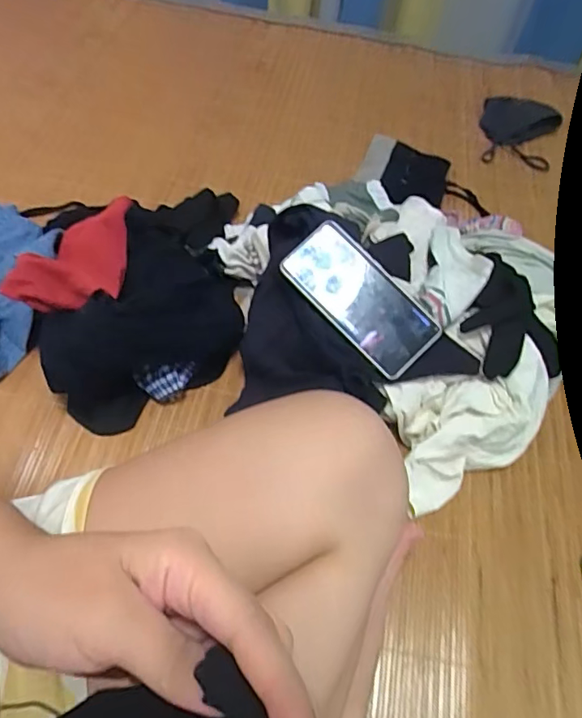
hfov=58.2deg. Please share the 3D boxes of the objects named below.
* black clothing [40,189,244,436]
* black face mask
[{"bbox_3d":[-0.132,-0.086,0.575,0.154,0.110,0.324,14,56,4],"label":"black clothing"},{"bbox_3d":[0.381,-0.390,0.881,0.125,0.031,0.186,21,57,10],"label":"black face mask"}]

